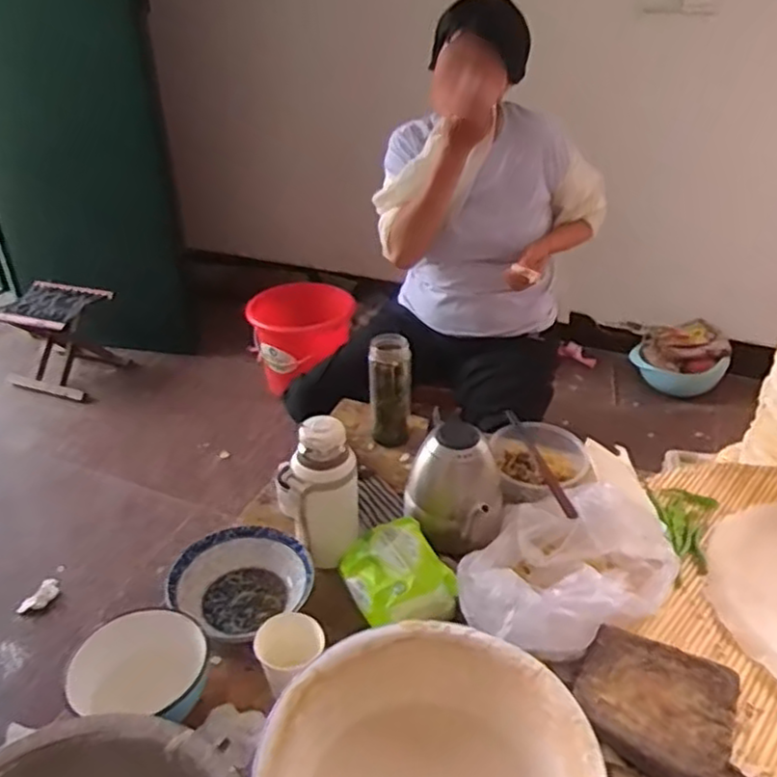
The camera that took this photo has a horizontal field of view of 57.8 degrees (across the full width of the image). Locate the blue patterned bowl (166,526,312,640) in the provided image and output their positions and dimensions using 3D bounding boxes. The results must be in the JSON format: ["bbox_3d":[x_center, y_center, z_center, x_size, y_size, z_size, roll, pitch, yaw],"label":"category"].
[{"bbox_3d":[-0.166,0.227,0.827,0.151,0.063,0.157,-1,33,1],"label":"blue patterned bowl"}]

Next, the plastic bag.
[{"bbox_3d":[0.201,0.203,0.808,0.203,0.081,0.224,21,40,30],"label":"plastic bag"}]

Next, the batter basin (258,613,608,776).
[{"bbox_3d":[0.030,0.336,0.616,0.253,0.097,0.262,-1,33,1],"label":"batter basin"}]

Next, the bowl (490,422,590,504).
[{"bbox_3d":[0.208,0.105,0.982,0.129,0.048,0.115,-9,34,-12],"label":"bowl"}]

